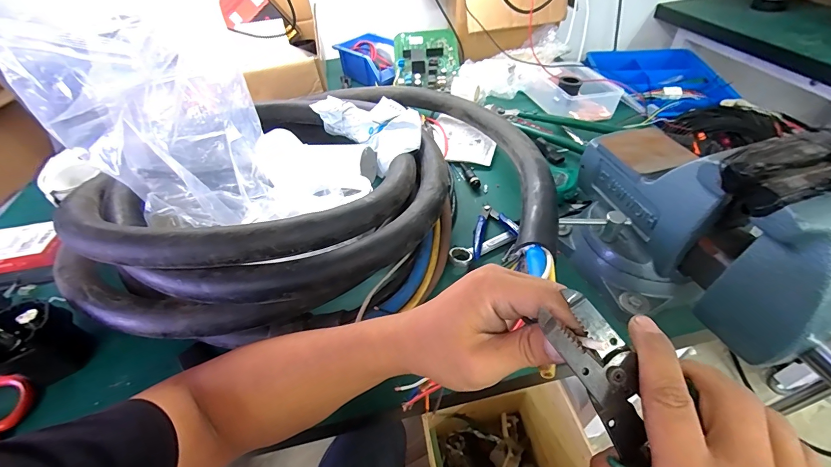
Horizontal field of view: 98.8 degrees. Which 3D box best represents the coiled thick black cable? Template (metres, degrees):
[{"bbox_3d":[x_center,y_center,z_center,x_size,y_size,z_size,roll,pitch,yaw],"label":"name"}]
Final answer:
[{"bbox_3d":[-0.138,-0.129,0.529,0.588,0.108,0.571,-2,46,5],"label":"coiled thick black cable"}]

